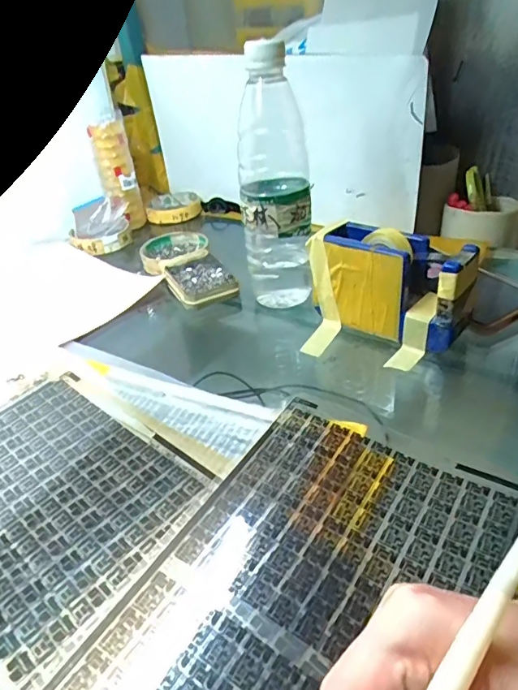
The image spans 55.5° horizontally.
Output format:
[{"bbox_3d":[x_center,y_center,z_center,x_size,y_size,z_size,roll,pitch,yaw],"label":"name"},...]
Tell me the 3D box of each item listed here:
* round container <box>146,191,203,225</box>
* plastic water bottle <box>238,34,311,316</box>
[{"bbox_3d":[-0.131,-0.214,0.766,0.082,0.021,0.105,-10,34,-3],"label":"round container"},{"bbox_3d":[0.013,-0.144,0.446,0.064,0.207,0.072,-7,35,0],"label":"plastic water bottle"}]

